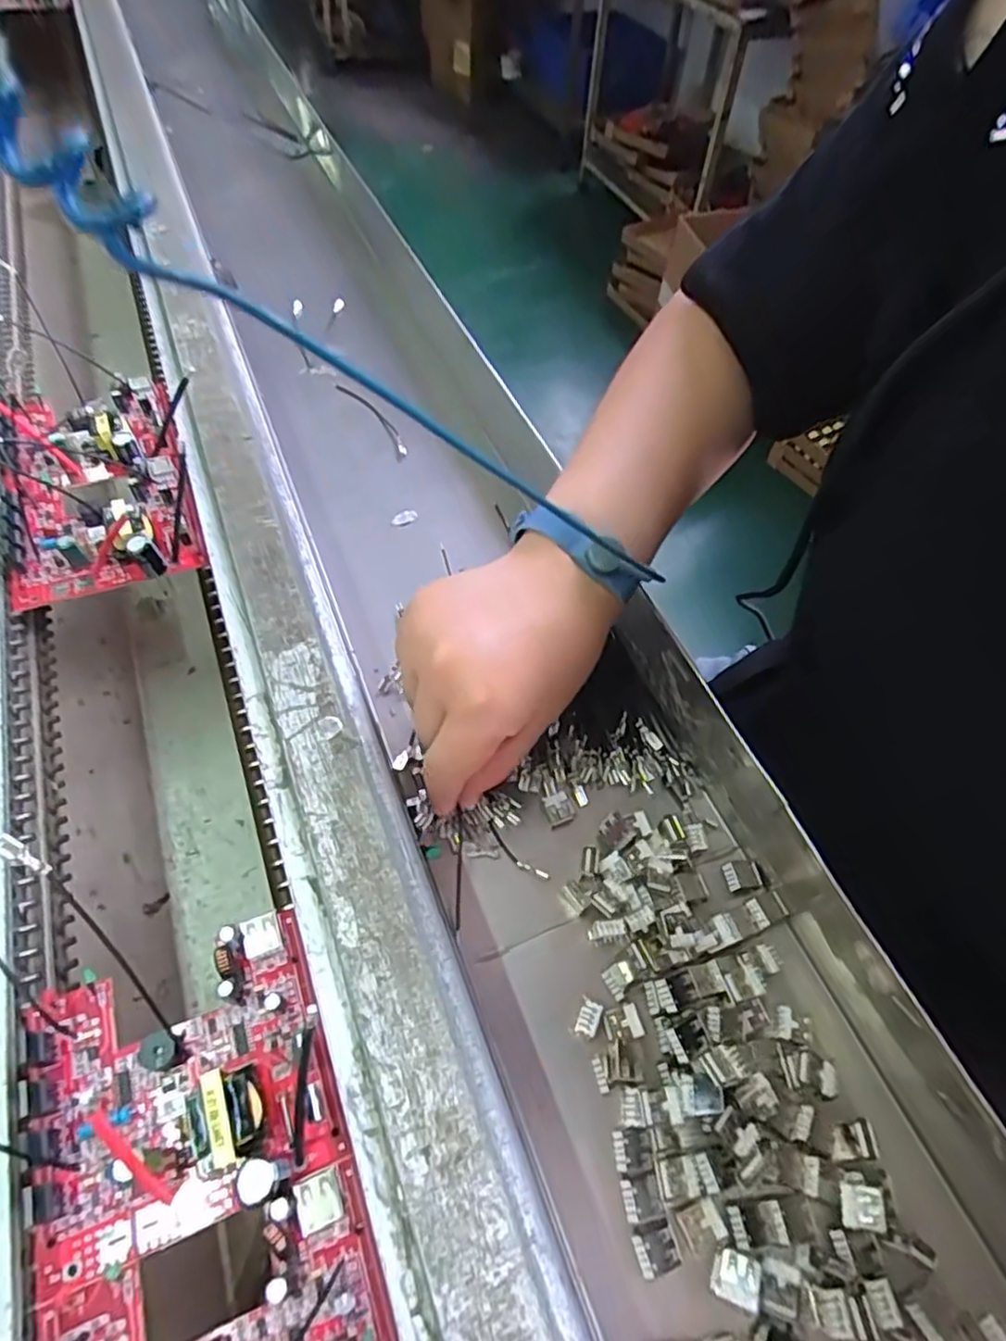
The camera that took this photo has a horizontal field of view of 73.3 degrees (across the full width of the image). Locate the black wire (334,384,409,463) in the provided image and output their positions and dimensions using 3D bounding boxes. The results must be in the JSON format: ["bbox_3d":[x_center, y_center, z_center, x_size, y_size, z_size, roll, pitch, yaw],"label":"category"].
[{"bbox_3d":[-0.097,-0.189,0.504,0.012,0.006,0.097,-28,62,-21],"label":"black wire"}]

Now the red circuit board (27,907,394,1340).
[{"bbox_3d":[-0.094,0.164,0.203,0.093,0.025,0.158,-18,59,-15],"label":"red circuit board"}]

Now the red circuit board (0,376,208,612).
[{"bbox_3d":[-0.228,-0.110,0.378,0.092,0.028,0.159,-18,59,-15],"label":"red circuit board"}]

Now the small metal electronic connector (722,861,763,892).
[{"bbox_3d":[0.113,0.097,0.321,0.016,0.004,0.013,-6,57,-8],"label":"small metal electronic connector"}]

